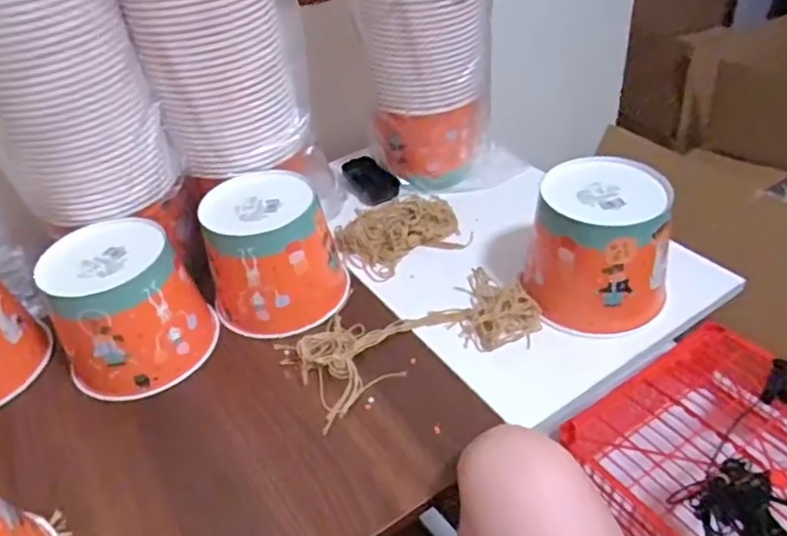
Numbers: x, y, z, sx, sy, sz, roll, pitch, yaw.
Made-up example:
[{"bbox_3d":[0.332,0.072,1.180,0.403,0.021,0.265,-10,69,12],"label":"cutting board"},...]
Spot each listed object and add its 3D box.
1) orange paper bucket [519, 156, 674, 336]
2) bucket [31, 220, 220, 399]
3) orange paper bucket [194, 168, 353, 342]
[{"bbox_3d":[0.215,-0.026,0.651,0.143,0.132,0.146,8,42,18],"label":"orange paper bucket"},{"bbox_3d":[-0.281,0.041,0.653,0.152,0.133,0.134,-25,43,-20],"label":"bucket"},{"bbox_3d":[-0.134,-0.017,0.699,0.143,0.126,0.134,-4,40,4],"label":"orange paper bucket"}]

